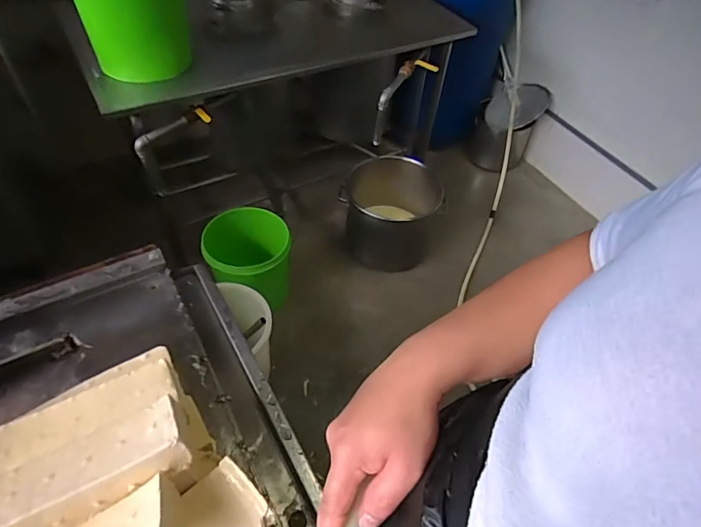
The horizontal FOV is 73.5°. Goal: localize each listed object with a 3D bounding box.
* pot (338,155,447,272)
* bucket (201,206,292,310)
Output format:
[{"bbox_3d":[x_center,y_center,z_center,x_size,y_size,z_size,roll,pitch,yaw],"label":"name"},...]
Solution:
[{"bbox_3d":[0.182,-0.209,1.877,0.417,0.281,0.402,3,49,-3],"label":"pot"},{"bbox_3d":[-0.338,-0.002,1.591,0.282,0.255,0.297,-5,50,-9],"label":"bucket"}]

